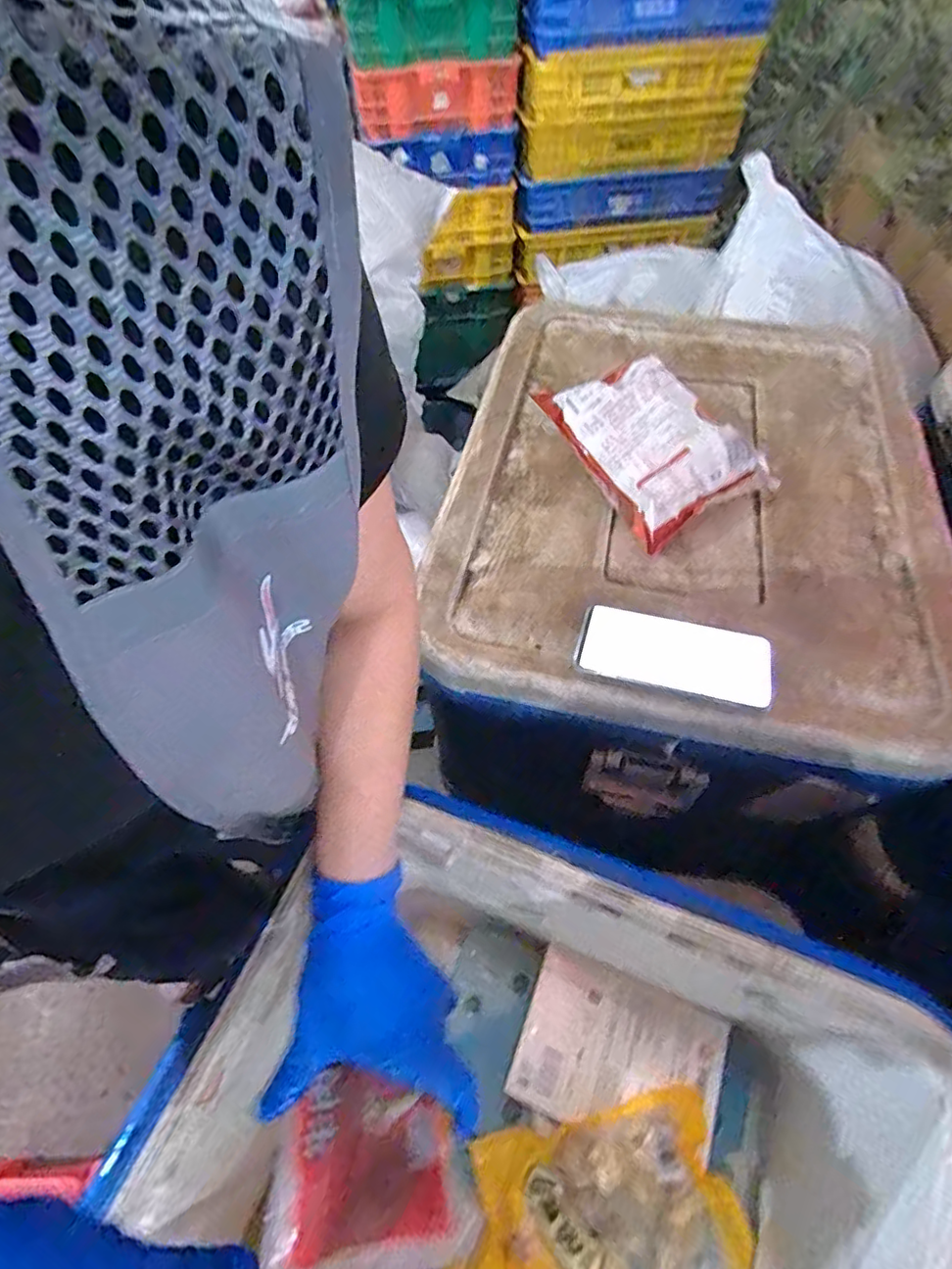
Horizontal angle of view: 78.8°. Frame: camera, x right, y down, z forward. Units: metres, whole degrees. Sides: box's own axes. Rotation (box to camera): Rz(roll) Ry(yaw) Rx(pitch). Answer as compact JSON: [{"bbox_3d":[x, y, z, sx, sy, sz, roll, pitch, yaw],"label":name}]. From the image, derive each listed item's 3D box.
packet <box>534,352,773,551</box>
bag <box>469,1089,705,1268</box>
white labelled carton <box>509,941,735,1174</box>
[{"bbox_3d":[0.188,-0.222,0.633,0.152,0.068,0.235,-25,61,-14],"label":"packet"},{"bbox_3d":[0.119,0.522,0.513,0.211,0.059,0.148,-12,58,-6],"label":"bag"},{"bbox_3d":[0.143,0.425,0.584,0.190,0.021,0.138,19,60,13],"label":"white labelled carton"}]

